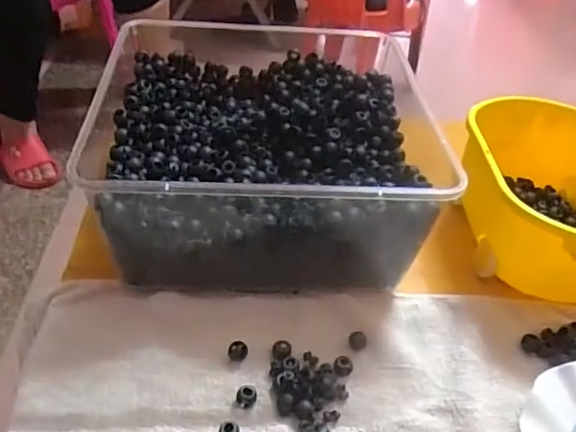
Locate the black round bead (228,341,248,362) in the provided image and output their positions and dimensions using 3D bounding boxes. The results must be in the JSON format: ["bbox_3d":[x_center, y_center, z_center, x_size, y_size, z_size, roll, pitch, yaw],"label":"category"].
[{"bbox_3d":[-0.042,0.110,0.467,0.014,0.013,0.015,4,40,-3],"label":"black round bead"}]

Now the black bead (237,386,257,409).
[{"bbox_3d":[-0.032,0.137,0.438,0.015,0.012,0.018,5,40,-3],"label":"black bead"}]

